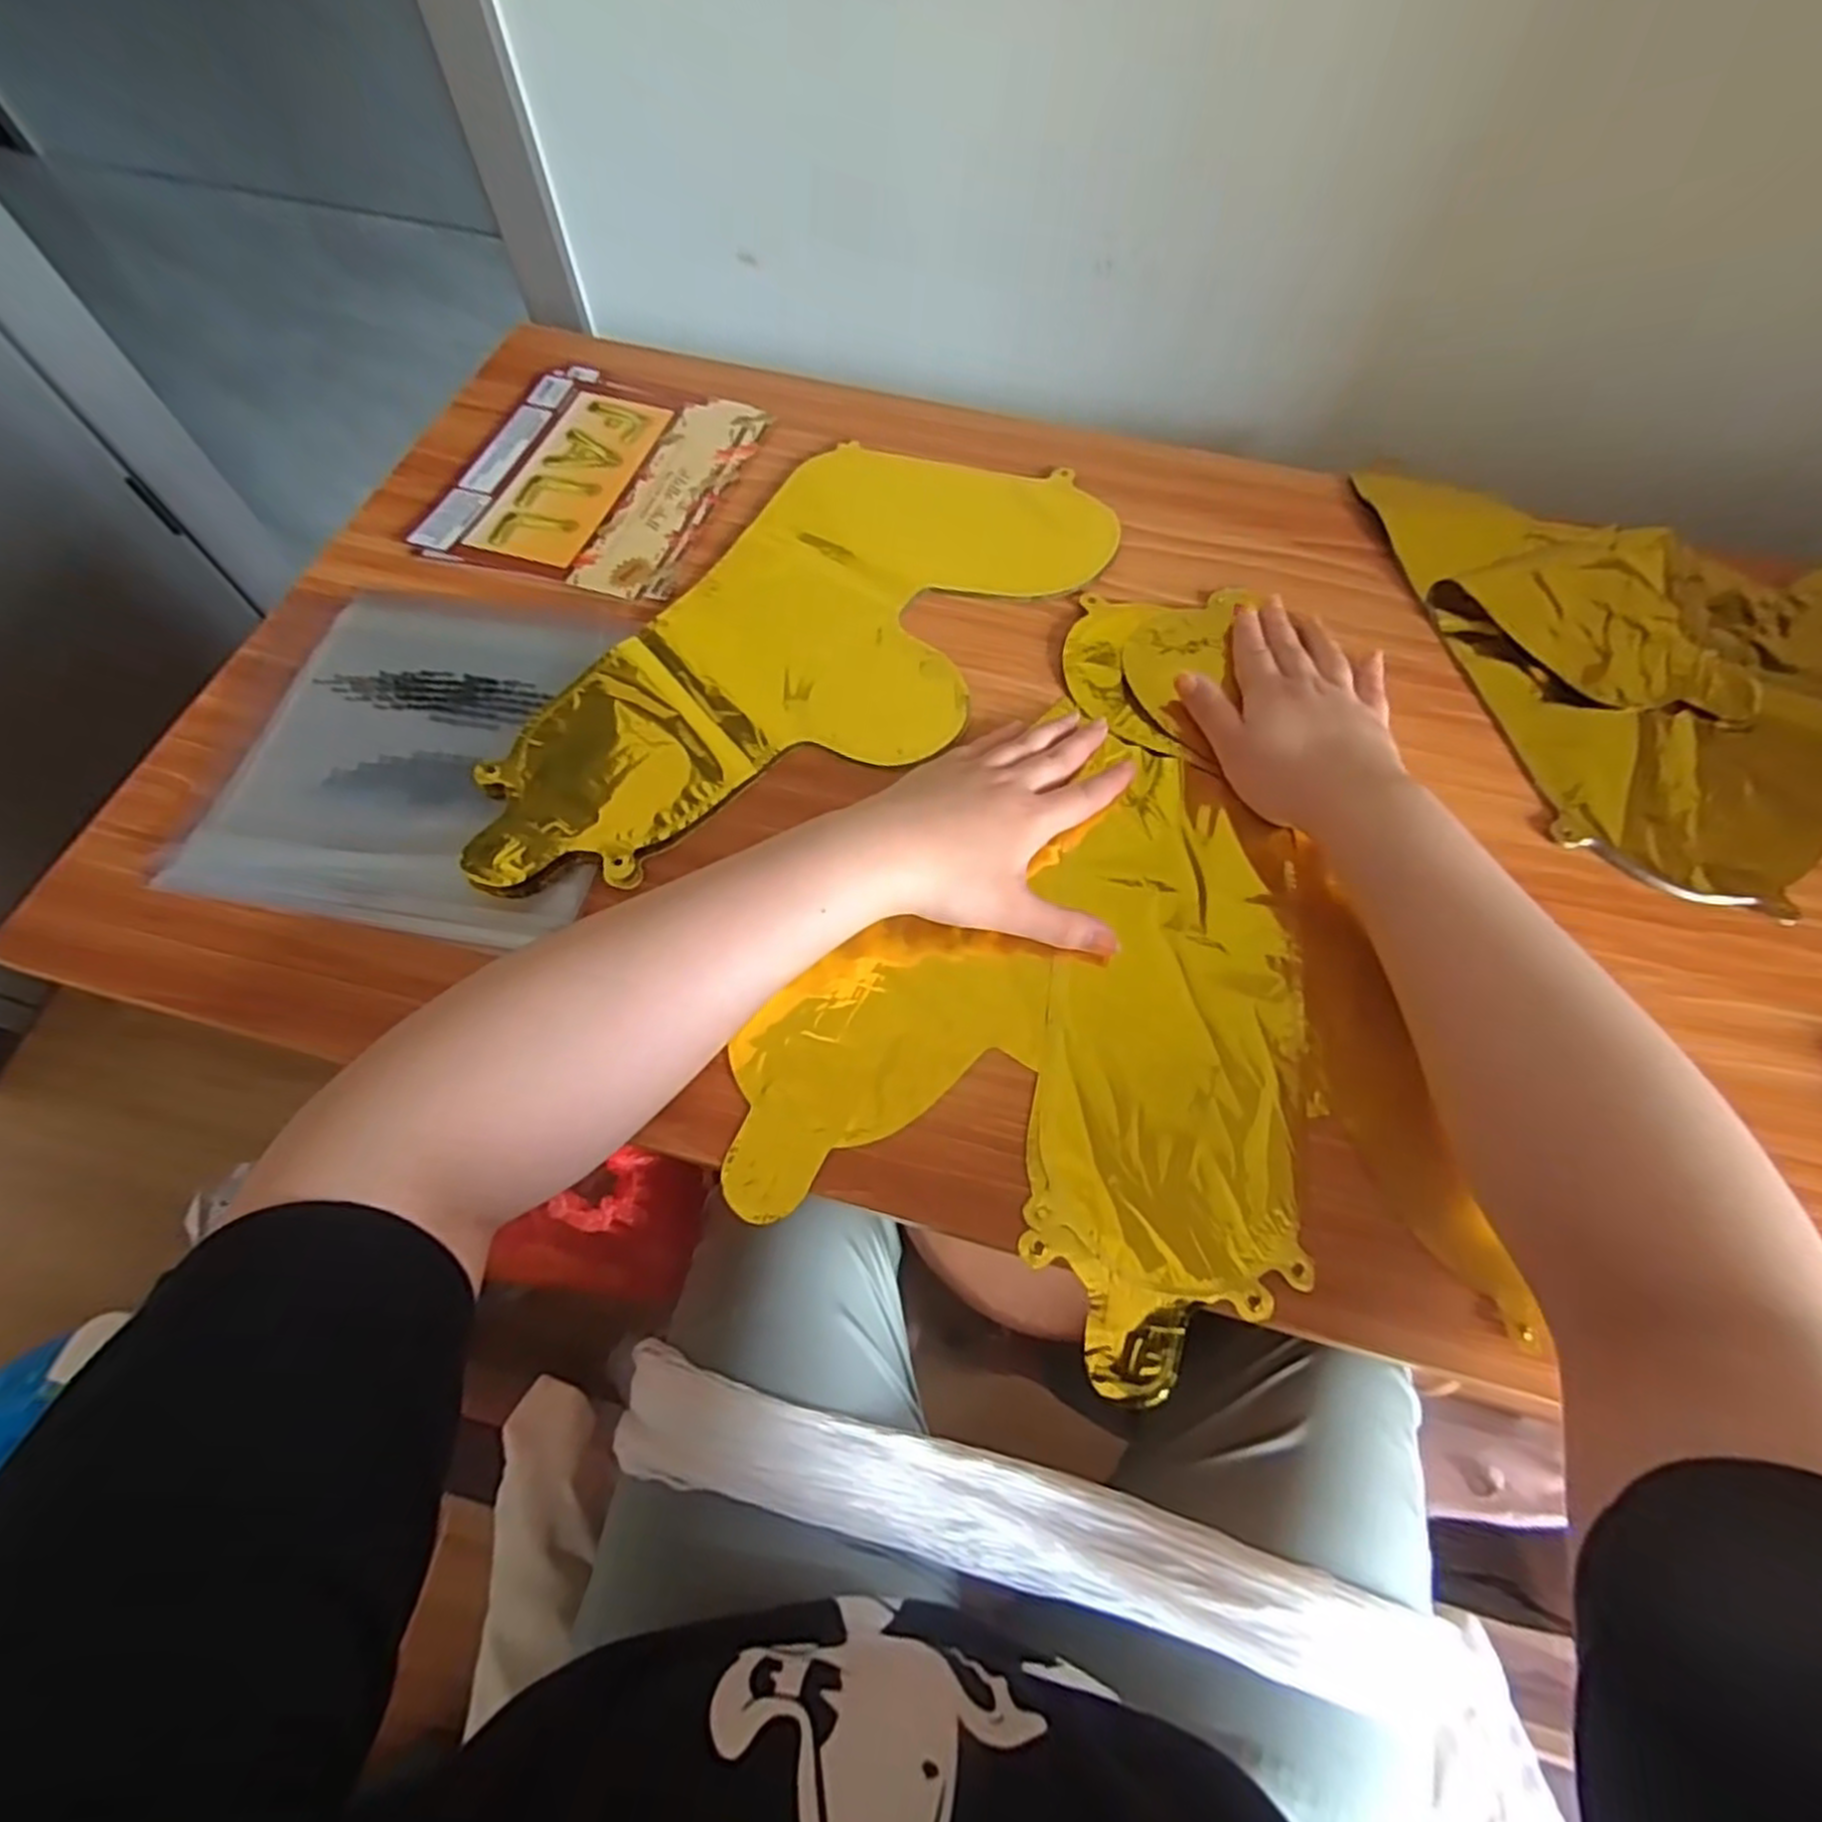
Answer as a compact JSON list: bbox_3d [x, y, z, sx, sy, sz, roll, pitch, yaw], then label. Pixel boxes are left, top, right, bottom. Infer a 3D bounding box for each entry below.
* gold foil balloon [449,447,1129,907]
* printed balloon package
[{"bbox_3d":[-0.063,-0.155,0.468,0.194,0.022,0.419,34,69,13],"label":"gold foil balloon"},{"bbox_3d":[-0.211,-0.296,0.533,0.171,0.011,0.199,14,66,5],"label":"printed balloon package"}]

